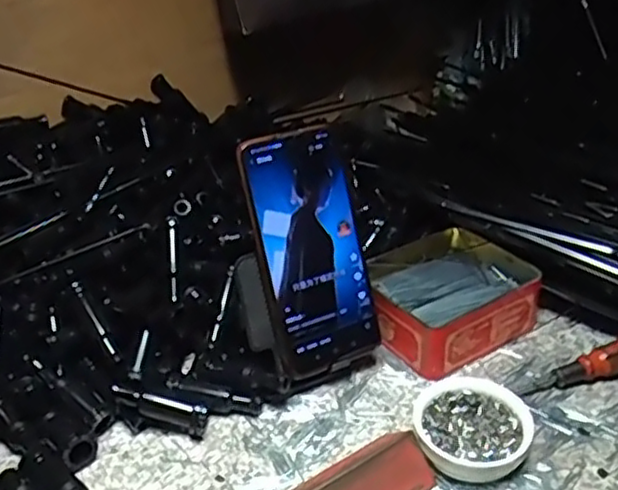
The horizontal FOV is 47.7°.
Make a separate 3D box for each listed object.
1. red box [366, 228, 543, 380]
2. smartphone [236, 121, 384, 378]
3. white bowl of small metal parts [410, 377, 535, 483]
[{"bbox_3d":[0.108,0.039,0.555,0.133,0.039,0.110,-24,38,-31],"label":"red box"},{"bbox_3d":[0.002,0.002,0.486,0.080,0.164,0.009,-18,11,-25],"label":"smartphone"},{"bbox_3d":[0.102,0.118,0.445,0.072,0.027,0.070,-2,32,1],"label":"white bowl of small metal parts"}]

